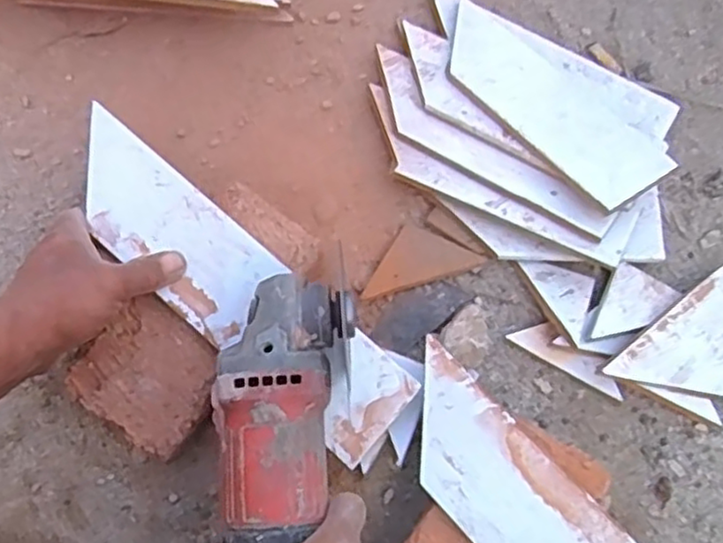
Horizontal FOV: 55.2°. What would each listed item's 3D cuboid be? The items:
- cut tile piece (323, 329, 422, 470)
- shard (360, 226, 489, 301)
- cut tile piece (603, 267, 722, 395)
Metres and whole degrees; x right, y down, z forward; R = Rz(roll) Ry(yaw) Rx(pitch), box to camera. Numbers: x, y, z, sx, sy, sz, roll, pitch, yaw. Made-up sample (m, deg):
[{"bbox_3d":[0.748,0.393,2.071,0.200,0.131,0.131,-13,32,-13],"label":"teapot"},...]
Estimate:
[{"bbox_3d":[-0.005,0.084,0.461,0.059,0.009,0.071,39,76,13],"label":"cut tile piece"},{"bbox_3d":[0.042,-0.012,0.533,0.092,0.013,0.048,-16,73,-5],"label":"shard"},{"bbox_3d":[0.242,0.057,0.490,0.131,0.004,0.072,-33,83,-19],"label":"cut tile piece"}]

